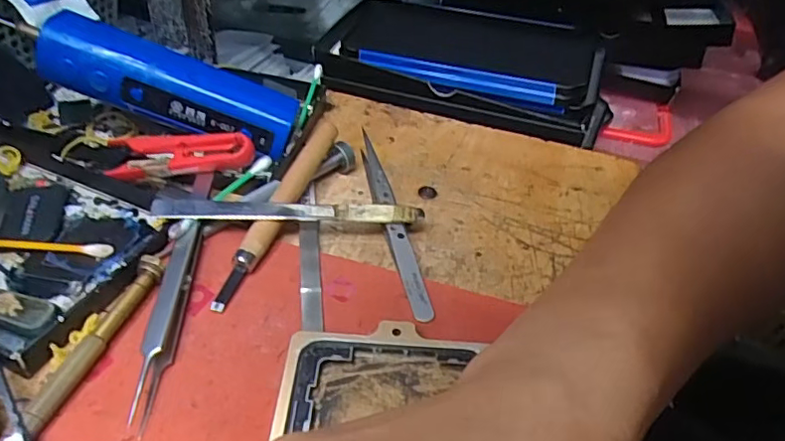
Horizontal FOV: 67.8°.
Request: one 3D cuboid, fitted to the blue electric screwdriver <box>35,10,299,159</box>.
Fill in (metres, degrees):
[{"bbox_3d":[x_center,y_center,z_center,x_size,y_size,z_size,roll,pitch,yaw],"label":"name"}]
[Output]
[{"bbox_3d":[-0.116,-0.071,0.309,0.127,0.028,0.028,18,40,-12],"label":"blue electric screwdriver"}]

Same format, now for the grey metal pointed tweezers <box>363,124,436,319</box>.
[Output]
[{"bbox_3d":[-0.002,-0.006,0.300,0.011,0.018,0.136,-7,43,-15],"label":"grey metal pointed tweezers"}]

